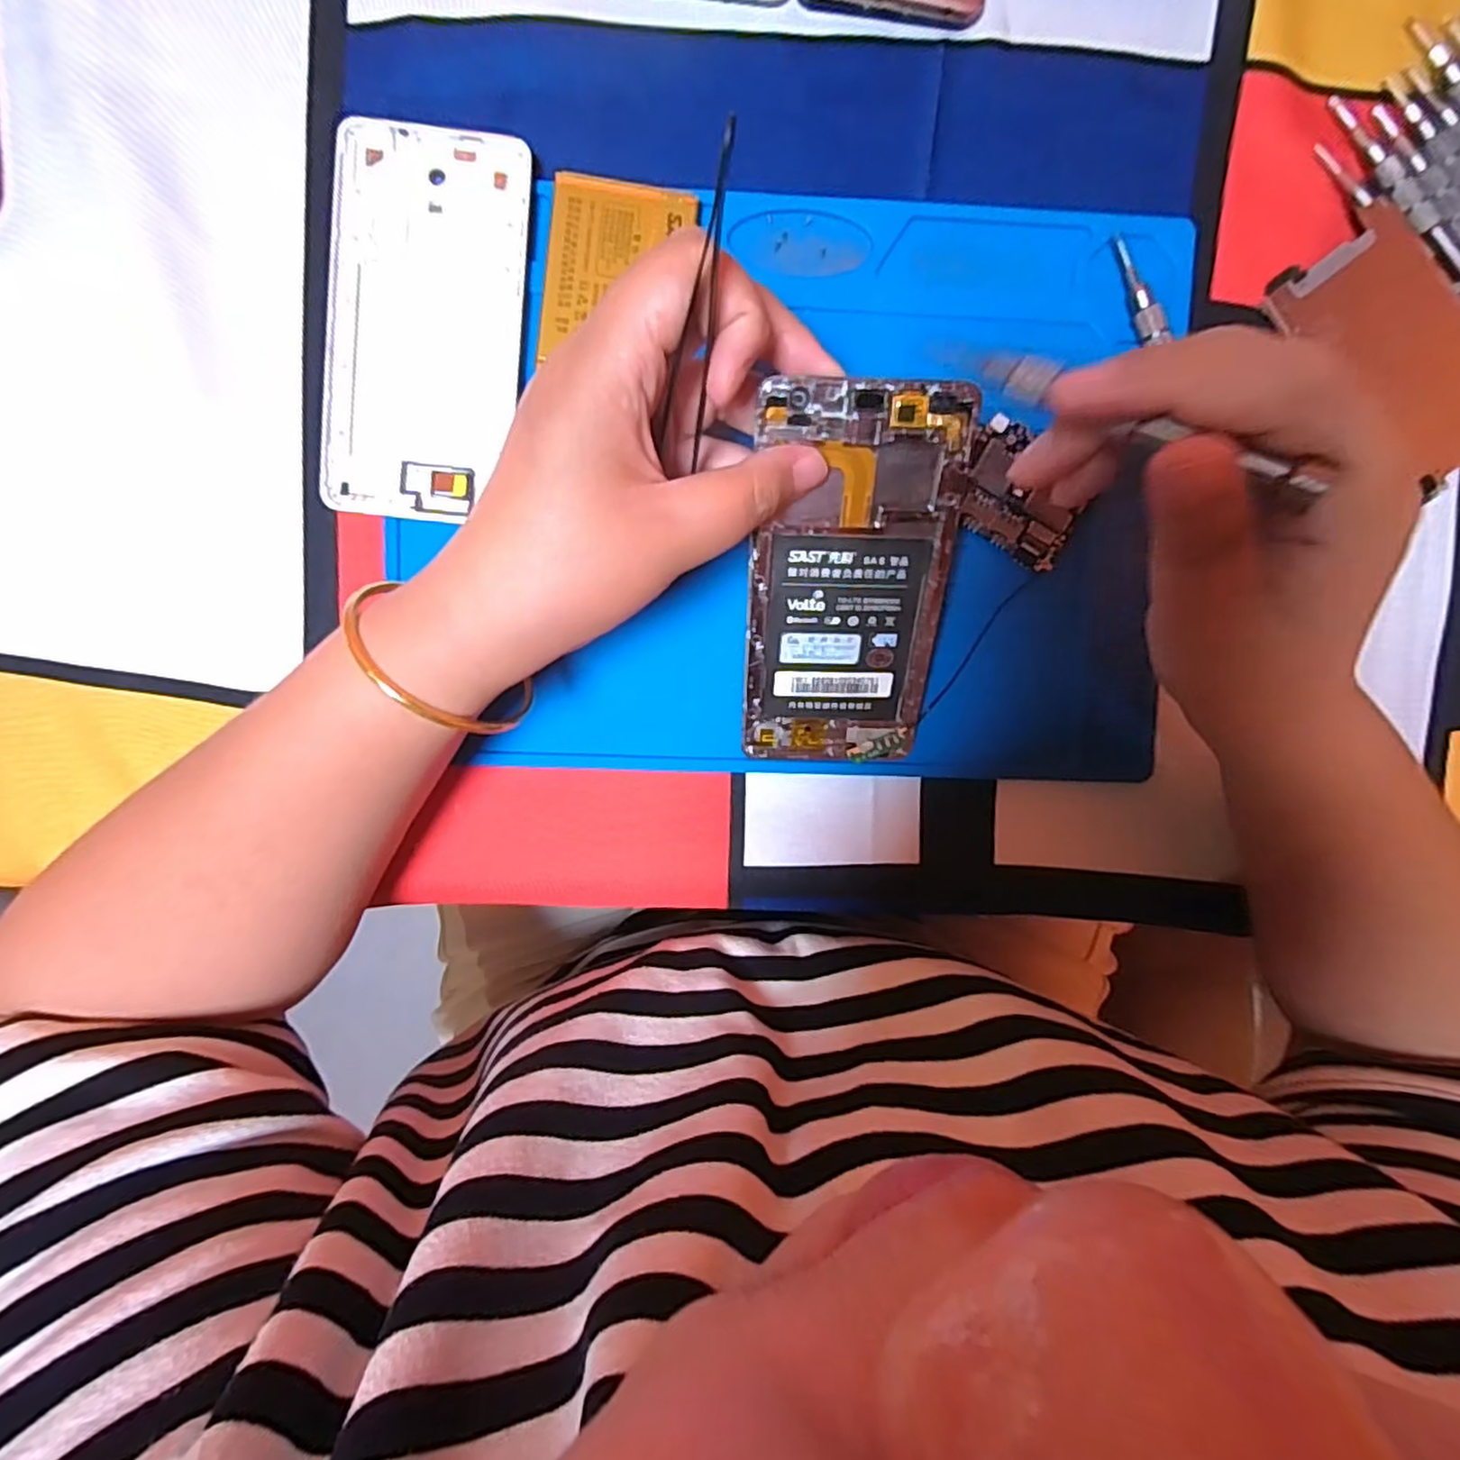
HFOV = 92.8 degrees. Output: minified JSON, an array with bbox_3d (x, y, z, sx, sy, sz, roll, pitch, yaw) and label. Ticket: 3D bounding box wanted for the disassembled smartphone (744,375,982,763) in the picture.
[{"bbox_3d":[0.043,-0.047,0.251,0.070,0.006,0.140,3,122,-2],"label":"disassembled smartphone"}]

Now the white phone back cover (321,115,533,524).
[{"bbox_3d":[-0.118,-0.155,0.270,0.073,0.007,0.141,5,95,-3],"label":"white phone back cover"}]

